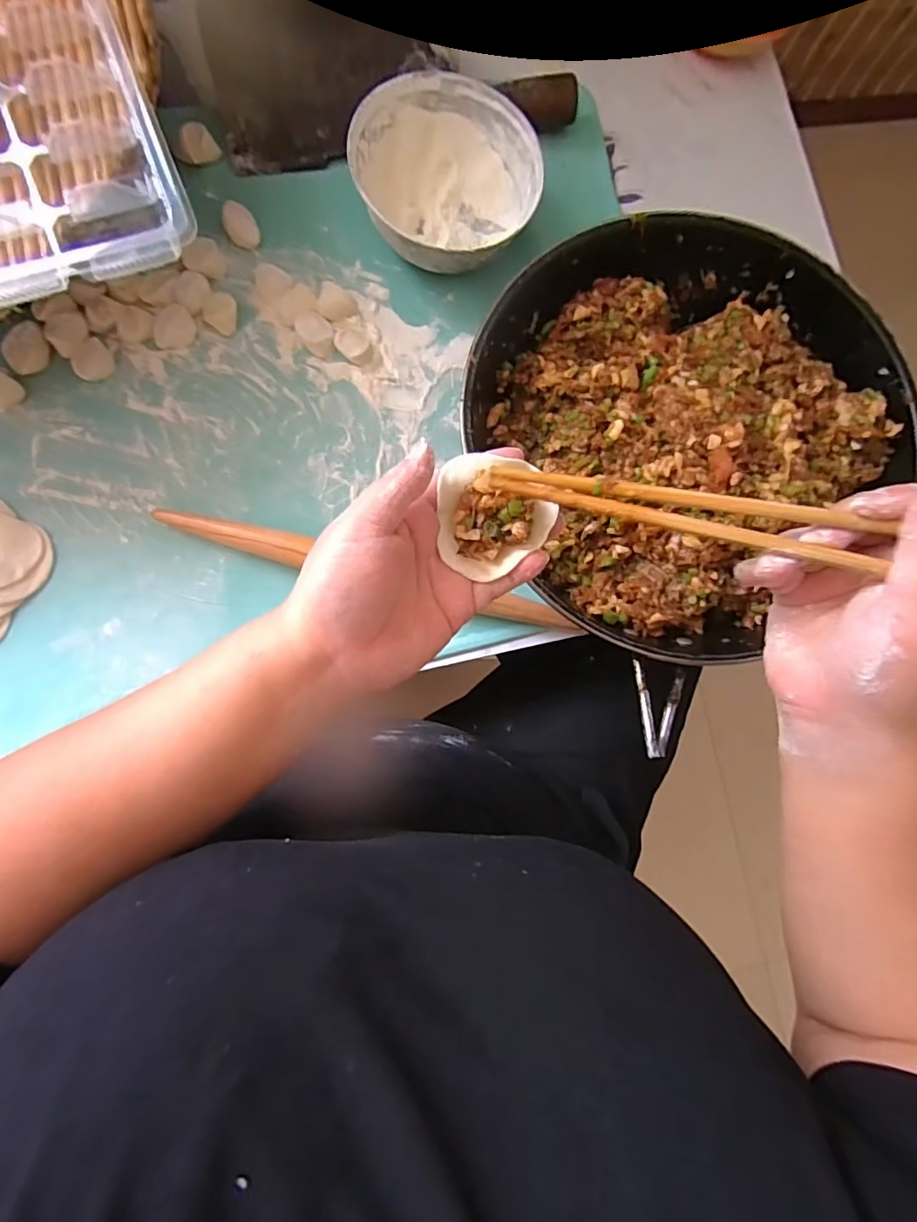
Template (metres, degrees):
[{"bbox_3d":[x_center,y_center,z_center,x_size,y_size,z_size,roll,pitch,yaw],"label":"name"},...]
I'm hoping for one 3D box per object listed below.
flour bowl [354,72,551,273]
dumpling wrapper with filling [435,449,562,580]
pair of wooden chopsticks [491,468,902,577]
[{"bbox_3d":[-0.012,-0.341,0.415,0.142,0.049,0.141,1,84,-7],"label":"flour bowl"},{"bbox_3d":[0.020,-0.047,0.258,0.055,0.018,0.055,-4,85,-8],"label":"dumpling wrapper with filling"},{"bbox_3d":[0.144,-0.033,0.219,0.261,0.006,0.030,13,83,9],"label":"pair of wooden chopsticks"}]

